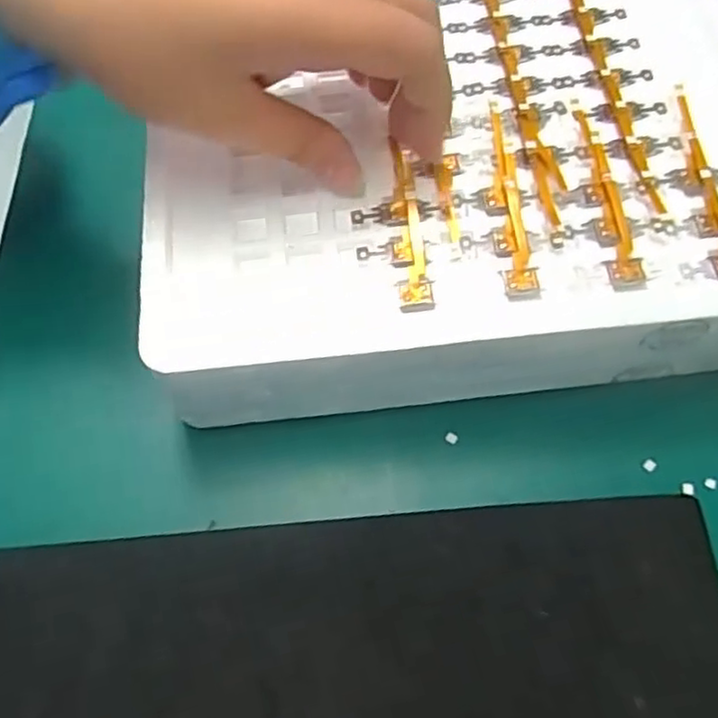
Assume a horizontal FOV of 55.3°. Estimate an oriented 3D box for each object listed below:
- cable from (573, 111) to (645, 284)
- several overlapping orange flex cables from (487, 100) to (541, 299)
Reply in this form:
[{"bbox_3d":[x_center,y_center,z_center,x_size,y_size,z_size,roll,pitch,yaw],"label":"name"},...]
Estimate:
[{"bbox_3d":[0.084,-0.057,0.236,0.012,0.004,0.070,-3,64,-2],"label":"cable"},{"bbox_3d":[0.050,-0.055,0.236,0.011,0.004,0.076,-7,69,1],"label":"several overlapping orange flex cables"}]

